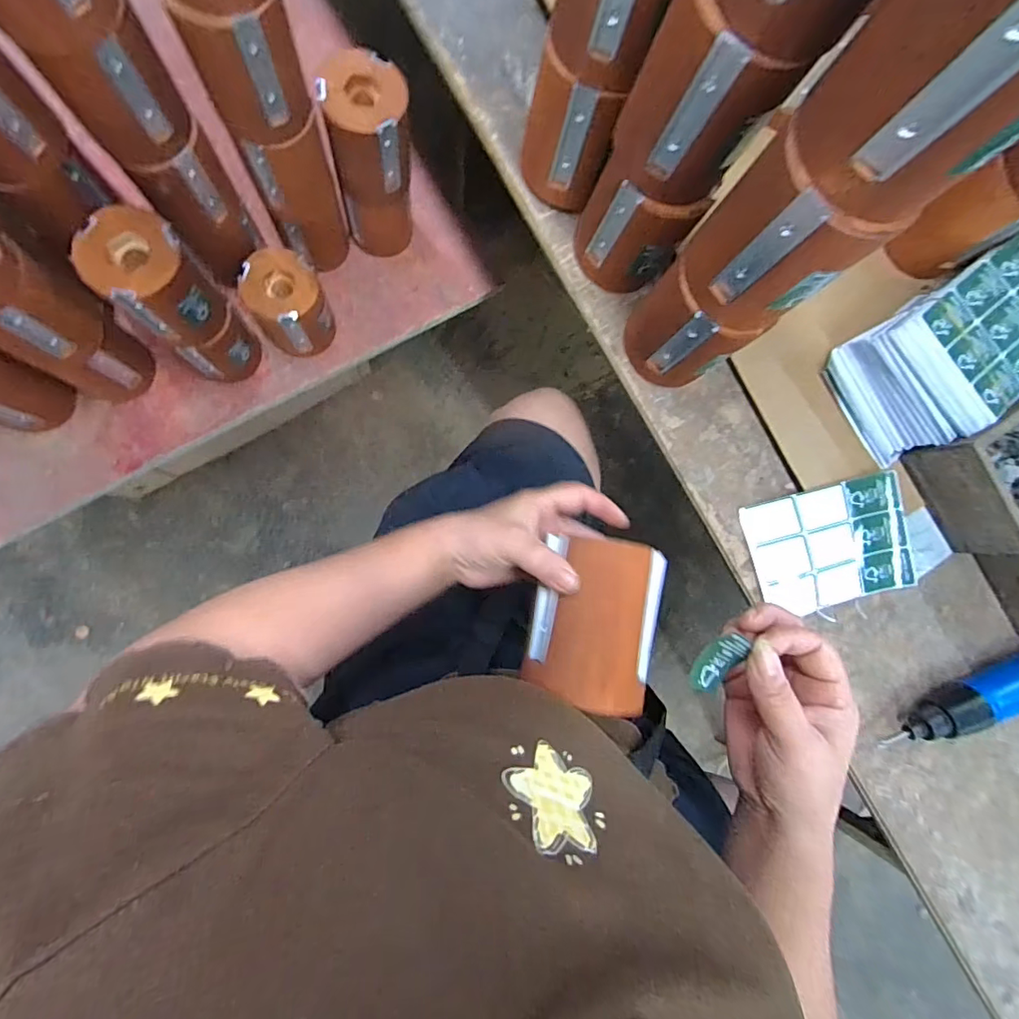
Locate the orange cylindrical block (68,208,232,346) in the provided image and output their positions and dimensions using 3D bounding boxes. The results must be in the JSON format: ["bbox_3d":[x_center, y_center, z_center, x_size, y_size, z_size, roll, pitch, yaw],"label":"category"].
[{"bbox_3d":[-0.312,-0.203,0.457,0.075,0.099,0.073,1,86,-8],"label":"orange cylindrical block"}]

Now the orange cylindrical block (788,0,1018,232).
[{"bbox_3d":[0.180,-0.179,0.199,0.076,0.100,0.071,1,86,-8],"label":"orange cylindrical block"}]

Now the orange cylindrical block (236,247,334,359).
[{"bbox_3d":[-0.241,-0.222,0.566,0.076,0.108,0.072,1,86,-8],"label":"orange cylindrical block"}]

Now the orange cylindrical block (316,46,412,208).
[{"bbox_3d":[-0.136,-0.363,0.500,0.076,0.108,0.069,-6,87,-9],"label":"orange cylindrical block"}]

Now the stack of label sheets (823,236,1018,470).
[{"bbox_3d":[0.376,-0.134,0.426,0.178,0.073,0.107,-33,91,-9],"label":"stack of label sheets"}]

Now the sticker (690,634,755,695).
[{"bbox_3d":[0.116,0.085,0.280,0.024,0.006,0.037,16,110,-11],"label":"sticker"}]

